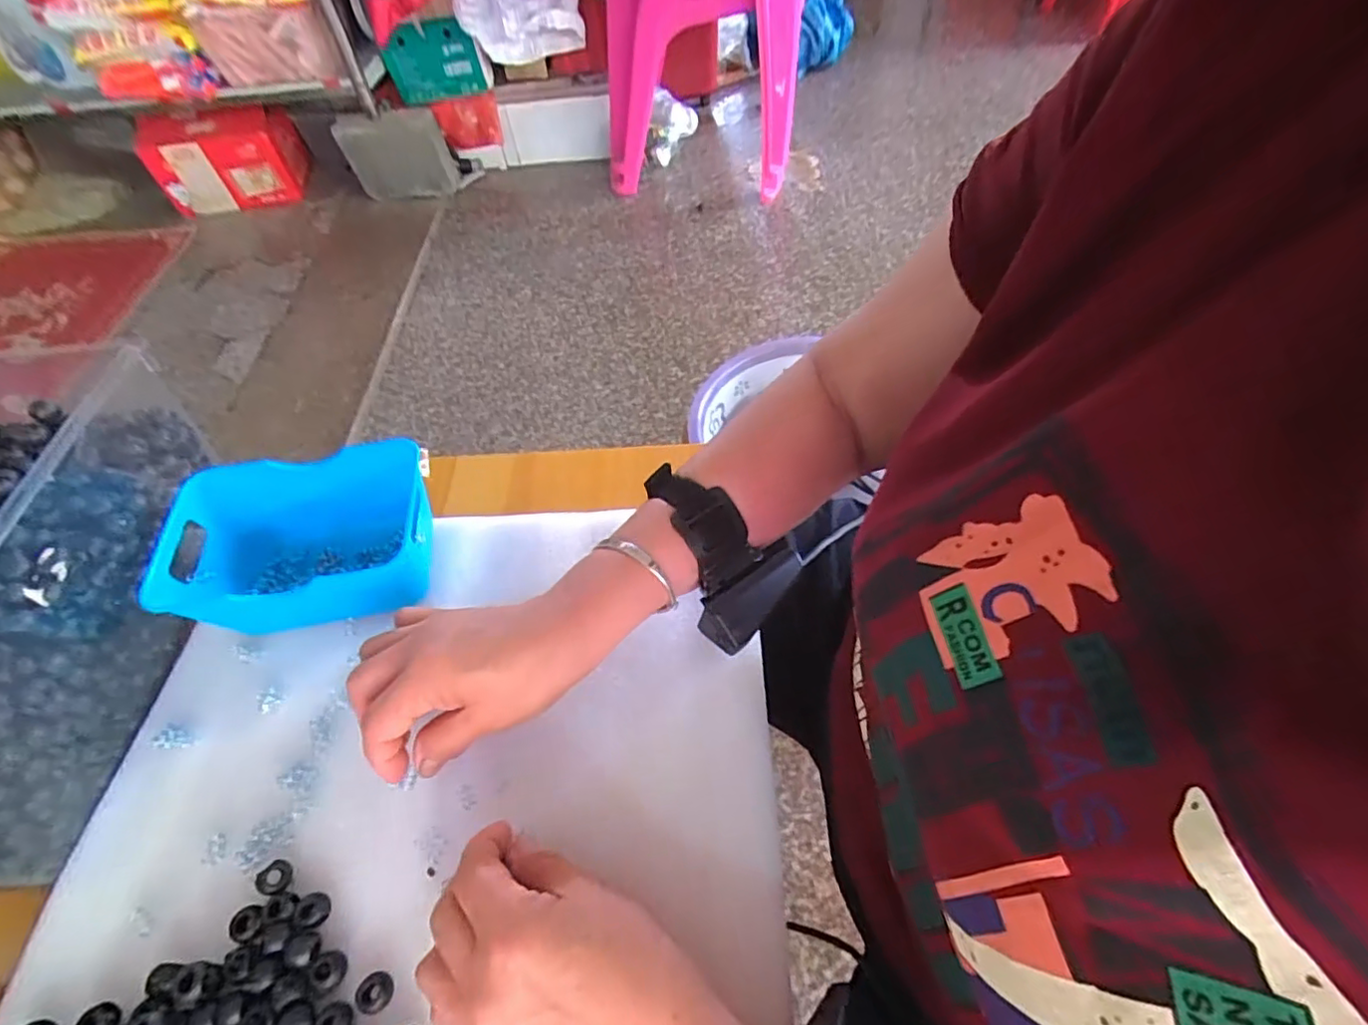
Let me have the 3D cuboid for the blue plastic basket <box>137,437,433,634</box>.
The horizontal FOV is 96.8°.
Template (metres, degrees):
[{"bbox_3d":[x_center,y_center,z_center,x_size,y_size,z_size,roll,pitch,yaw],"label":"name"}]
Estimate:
[{"bbox_3d":[-0.244,0.019,0.397,0.156,0.062,0.101,-14,55,-6],"label":"blue plastic basket"}]

